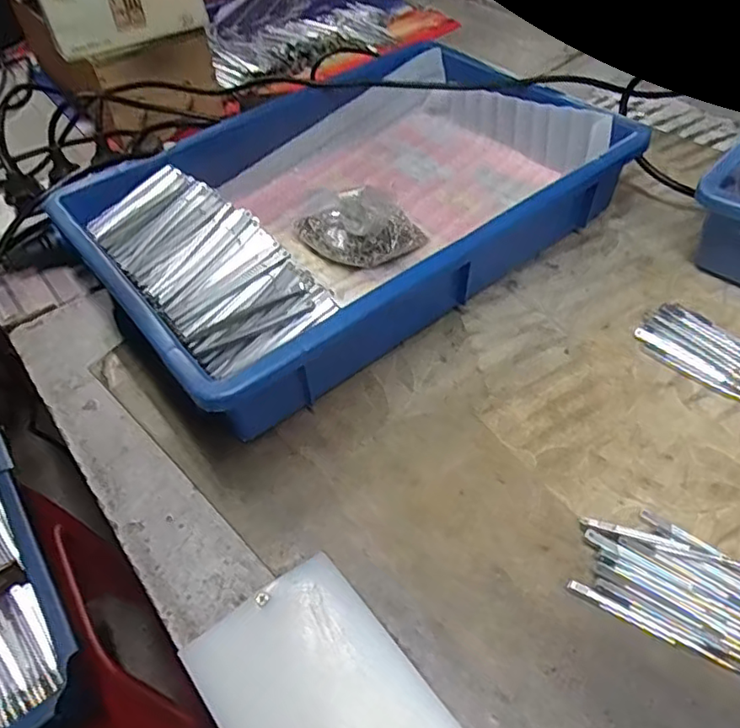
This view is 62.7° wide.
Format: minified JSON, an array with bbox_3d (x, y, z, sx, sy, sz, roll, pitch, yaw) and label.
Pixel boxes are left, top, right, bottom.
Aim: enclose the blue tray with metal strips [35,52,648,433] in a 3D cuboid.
[{"bbox_3d":[-0.016,-0.137,0.528,0.421,0.091,0.279,-33,54,-22],"label":"blue tray with metal strips"}]

